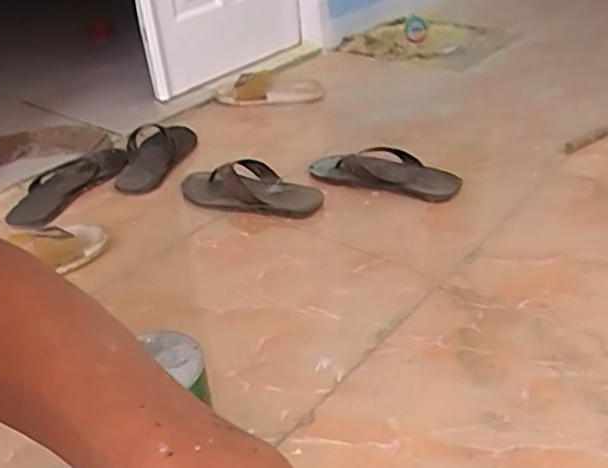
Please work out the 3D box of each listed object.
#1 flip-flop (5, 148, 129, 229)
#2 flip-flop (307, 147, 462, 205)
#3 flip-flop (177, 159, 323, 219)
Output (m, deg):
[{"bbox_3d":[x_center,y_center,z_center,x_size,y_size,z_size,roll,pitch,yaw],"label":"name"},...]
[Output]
[{"bbox_3d":[-0.438,-0.098,1.242,0.119,0.041,0.278,10,34,23],"label":"flip-flop"},{"bbox_3d":[0.147,-0.110,1.133,0.264,0.045,0.097,16,38,31],"label":"flip-flop"},{"bbox_3d":[-0.095,-0.087,1.149,0.264,0.040,0.110,11,36,25],"label":"flip-flop"}]

